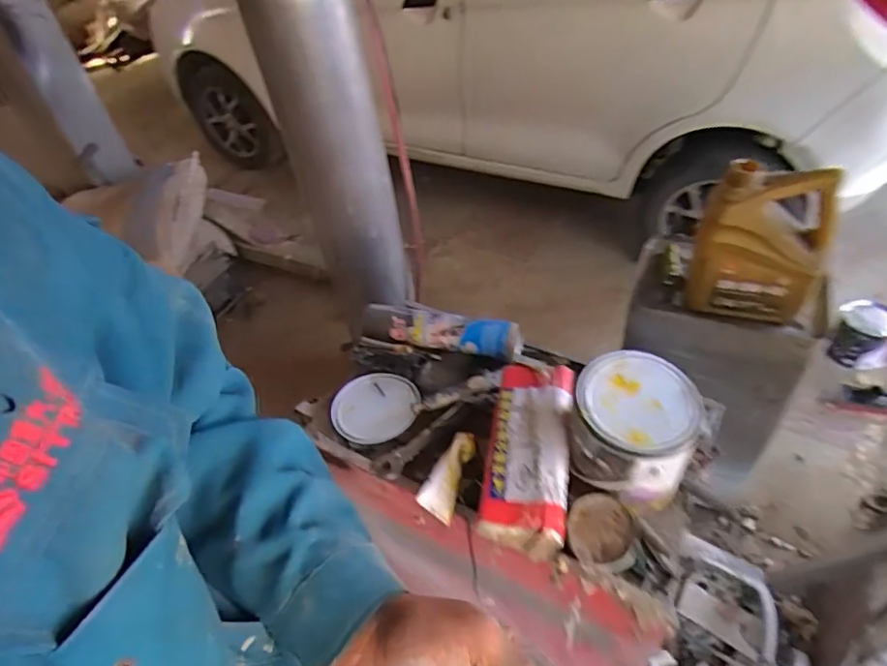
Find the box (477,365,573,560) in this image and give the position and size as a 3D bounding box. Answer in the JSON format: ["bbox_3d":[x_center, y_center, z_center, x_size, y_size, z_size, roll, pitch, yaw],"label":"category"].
[{"bbox_3d":[0.116,0.157,0.774,0.105,0.049,0.262,4,47,11],"label":"box"}]

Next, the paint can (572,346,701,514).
[{"bbox_3d":[0.240,0.126,0.742,0.146,0.137,0.150,10,49,17],"label":"paint can"}]

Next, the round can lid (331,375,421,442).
[{"bbox_3d":[-0.111,0.118,0.929,0.139,0.019,0.137,-5,42,5],"label":"round can lid"}]

